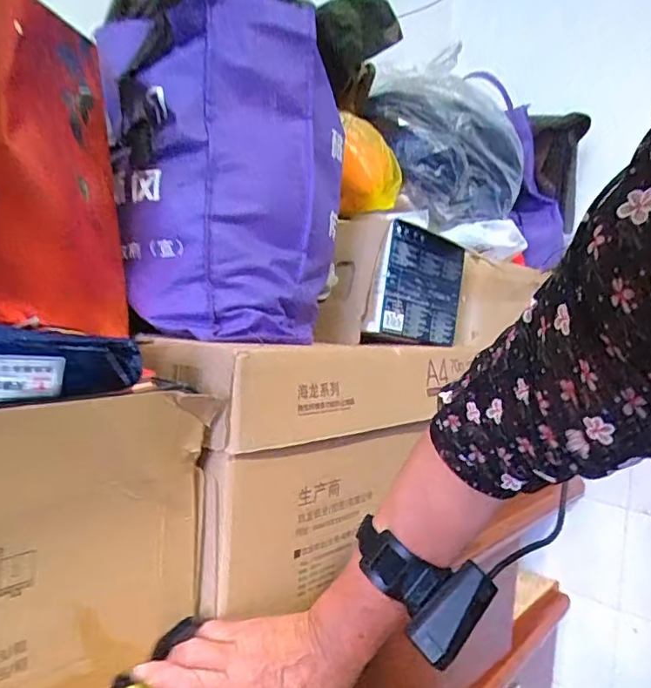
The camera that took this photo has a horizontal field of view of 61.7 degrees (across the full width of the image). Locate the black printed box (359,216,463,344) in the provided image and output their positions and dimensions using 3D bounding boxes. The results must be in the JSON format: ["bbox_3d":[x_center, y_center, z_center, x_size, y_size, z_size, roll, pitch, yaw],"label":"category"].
[{"bbox_3d":[0.122,-0.069,0.707,0.161,0.148,0.017,9,2,-39],"label":"black printed box"}]

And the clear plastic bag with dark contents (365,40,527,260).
[{"bbox_3d":[0.182,-0.303,0.832,0.251,0.293,0.101,3,4,-27],"label":"clear plastic bag with dark contents"}]

